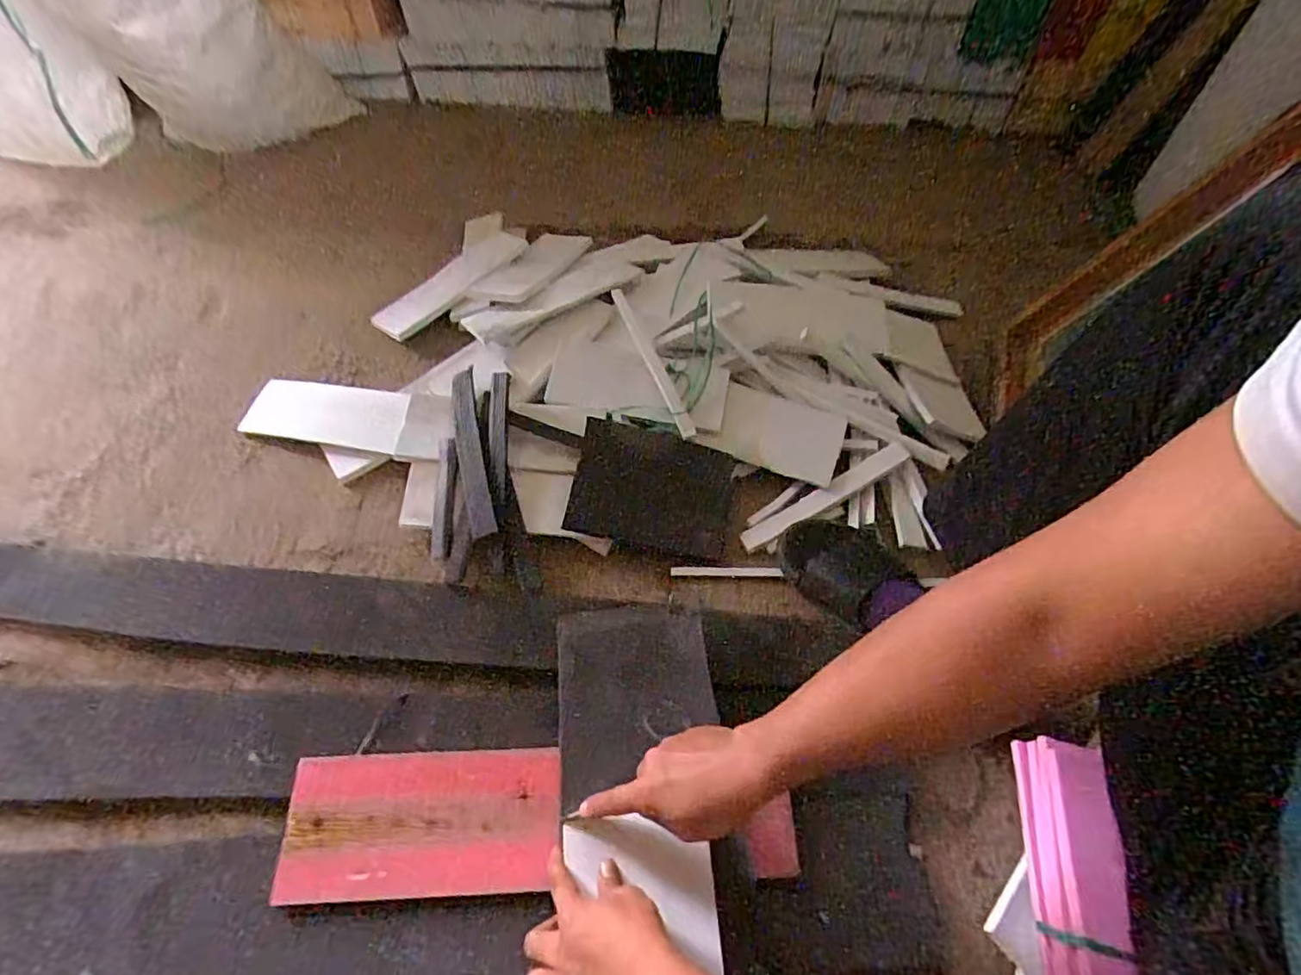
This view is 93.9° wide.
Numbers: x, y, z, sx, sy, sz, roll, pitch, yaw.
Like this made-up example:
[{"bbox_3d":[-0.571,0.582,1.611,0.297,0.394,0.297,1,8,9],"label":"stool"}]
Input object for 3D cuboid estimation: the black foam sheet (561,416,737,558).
[{"bbox_3d":[0.003,0.000,0.821,0.209,0.012,0.155,12,78,-2],"label":"black foam sheet"}]

